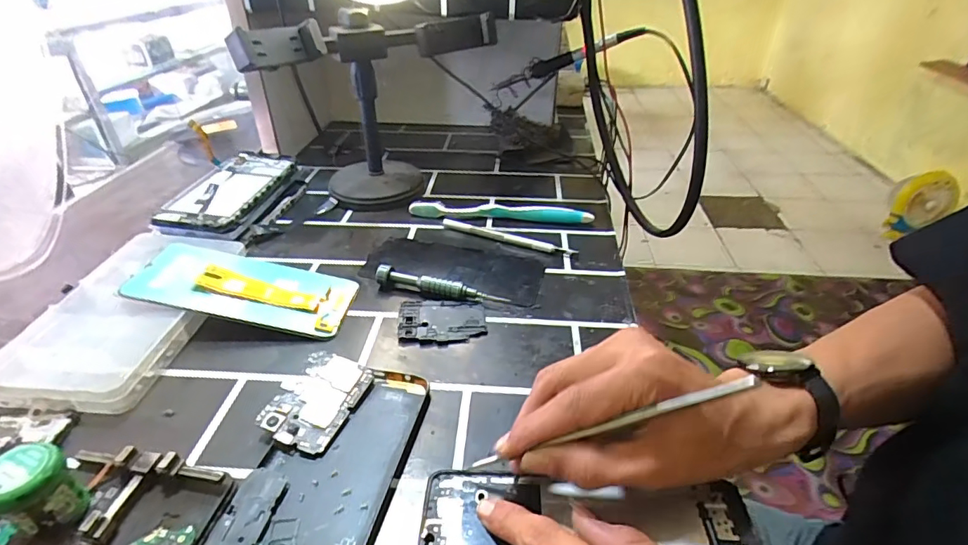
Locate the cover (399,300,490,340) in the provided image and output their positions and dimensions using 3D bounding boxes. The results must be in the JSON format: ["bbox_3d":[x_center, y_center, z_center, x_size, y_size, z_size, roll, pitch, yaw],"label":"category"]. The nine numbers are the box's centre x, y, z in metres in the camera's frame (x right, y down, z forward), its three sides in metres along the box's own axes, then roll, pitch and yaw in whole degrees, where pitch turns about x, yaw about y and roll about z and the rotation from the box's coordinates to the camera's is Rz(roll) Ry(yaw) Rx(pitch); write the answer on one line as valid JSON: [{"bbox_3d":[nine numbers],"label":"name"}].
[{"bbox_3d":[-0.032,0.036,0.377,0.065,0.005,0.044,1,35,3],"label":"cover"}]

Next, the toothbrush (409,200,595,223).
[{"bbox_3d":[0.017,-0.062,0.511,0.186,0.015,0.016,2,35,4],"label":"toothbrush"}]

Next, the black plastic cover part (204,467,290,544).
[{"bbox_3d":[-0.120,0.127,0.238,0.022,0.004,0.066,17,39,3],"label":"black plastic cover part"}]

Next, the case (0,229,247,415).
[{"bbox_3d":[-0.264,0.026,0.373,0.106,0.031,0.177,2,35,3],"label":"case"}]

